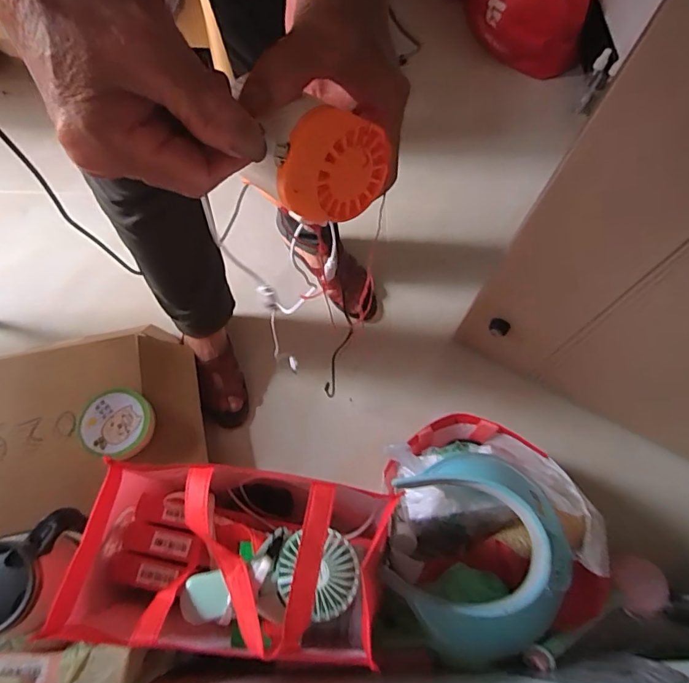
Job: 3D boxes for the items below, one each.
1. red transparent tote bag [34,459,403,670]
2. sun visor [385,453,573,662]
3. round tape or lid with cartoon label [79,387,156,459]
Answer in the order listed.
[{"bbox_3d":[-0.124,0.220,0.510,0.293,0.163,0.175,6,67,-1],"label":"red transparent tote bag"},{"bbox_3d":[0.166,0.251,0.567,0.217,0.115,0.231,1,67,-3],"label":"sun visor"},{"bbox_3d":[-0.321,0.114,0.672,0.102,0.033,0.092,12,67,2],"label":"round tape or lid with cartoon label"}]

